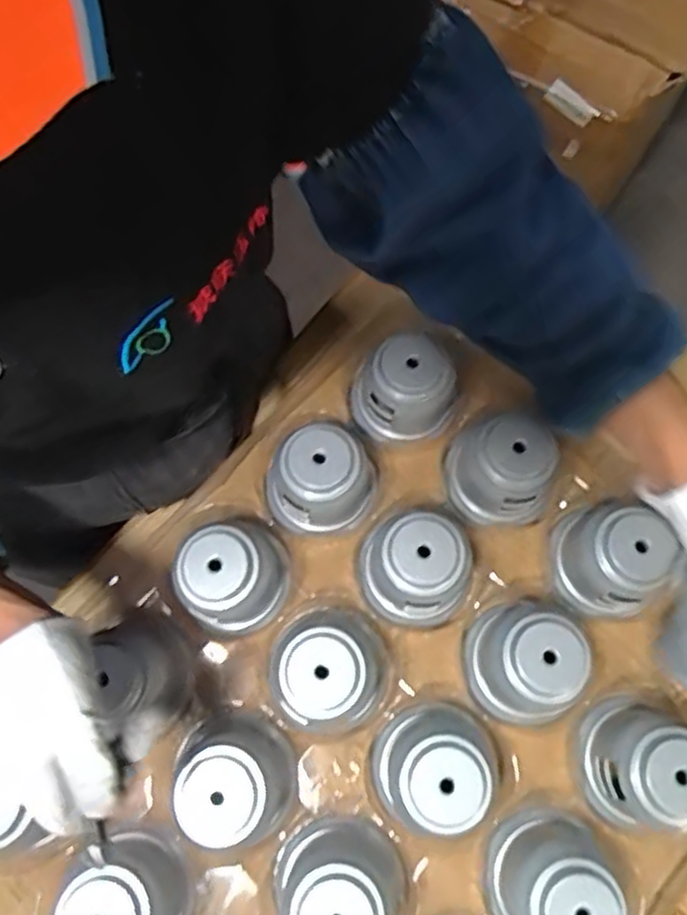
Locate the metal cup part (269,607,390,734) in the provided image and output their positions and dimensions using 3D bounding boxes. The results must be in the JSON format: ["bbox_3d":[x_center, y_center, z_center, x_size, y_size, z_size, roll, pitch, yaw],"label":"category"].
[{"bbox_3d":[-0.010,0.157,0.516,0.087,0.083,0.083,-1,73,2],"label":"metal cup part"}]

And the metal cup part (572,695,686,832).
[{"bbox_3d":[0.208,0.216,0.495,0.073,0.080,0.078,-1,73,2],"label":"metal cup part"}]

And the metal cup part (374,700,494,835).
[{"bbox_3d":[0.062,0.215,0.493,0.077,0.074,0.078,-1,73,2],"label":"metal cup part"}]

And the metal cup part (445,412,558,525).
[{"bbox_3d":[0.123,0.008,0.563,0.075,0.084,0.083,-4,73,1],"label":"metal cup part"}]

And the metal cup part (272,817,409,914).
[{"bbox_3d":[-0.006,0.291,0.464,0.083,0.059,0.083,33,77,11],"label":"metal cup part"}]

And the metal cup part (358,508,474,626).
[{"bbox_3d":[0.049,0.082,0.536,0.077,0.078,0.087,-37,75,-9],"label":"metal cup part"}]

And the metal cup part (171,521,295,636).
[{"bbox_3d":[-0.083,0.092,0.537,0.080,0.077,0.074,-1,73,2],"label":"metal cup part"}]

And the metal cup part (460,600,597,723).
[{"bbox_3d":[0.130,0.149,0.517,0.076,0.077,0.080,-1,73,2],"label":"metal cup part"}]

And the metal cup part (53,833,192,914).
[{"bbox_3d":[-0.146,0.300,0.470,0.076,0.068,0.068,41,79,13],"label":"metal cup part"}]

